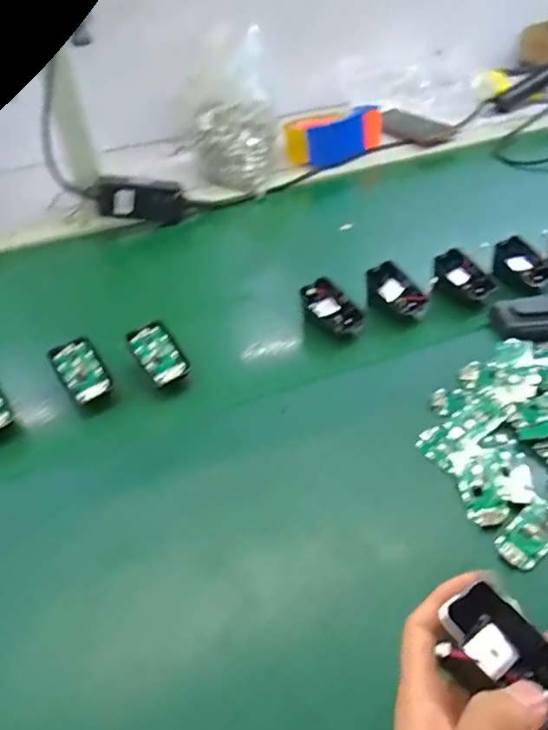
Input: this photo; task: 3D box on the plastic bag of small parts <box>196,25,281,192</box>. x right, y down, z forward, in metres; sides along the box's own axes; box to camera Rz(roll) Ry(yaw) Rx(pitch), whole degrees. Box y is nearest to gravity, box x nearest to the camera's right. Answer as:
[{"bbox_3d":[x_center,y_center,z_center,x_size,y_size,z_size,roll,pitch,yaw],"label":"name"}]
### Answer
[{"bbox_3d":[-0.060,-0.370,0.809,0.124,0.197,0.096,-4,43,1],"label":"plastic bag of small parts"}]

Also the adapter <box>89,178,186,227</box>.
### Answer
[{"bbox_3d":[-0.180,-0.222,0.746,0.121,0.055,0.025,2,39,-24],"label":"adapter"}]

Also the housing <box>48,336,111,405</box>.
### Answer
[{"bbox_3d":[-0.183,0.006,0.526,0.040,0.018,0.080,-29,48,-24],"label":"housing"}]

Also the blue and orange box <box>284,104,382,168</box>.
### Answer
[{"bbox_3d":[0.102,-0.363,0.886,0.153,0.071,0.031,-22,46,-17],"label":"blue and orange box"}]

